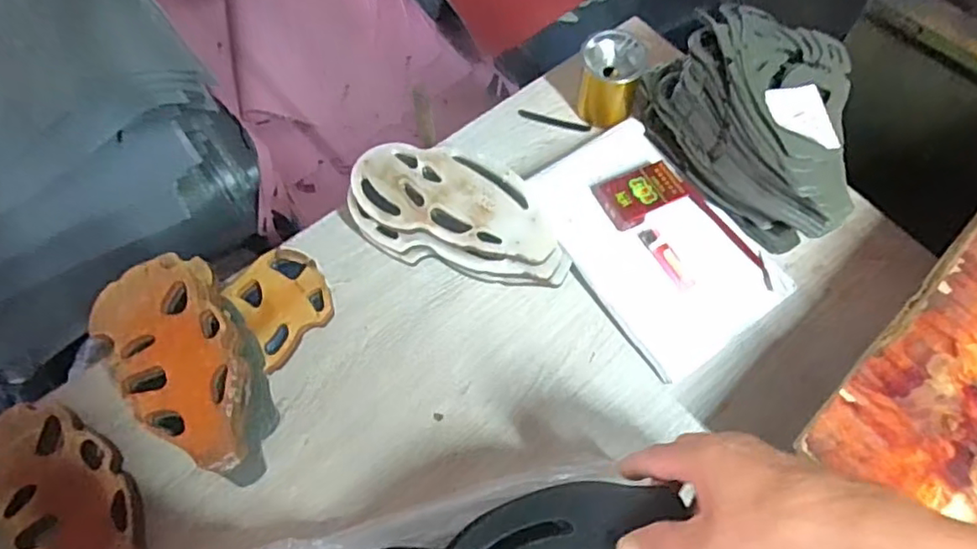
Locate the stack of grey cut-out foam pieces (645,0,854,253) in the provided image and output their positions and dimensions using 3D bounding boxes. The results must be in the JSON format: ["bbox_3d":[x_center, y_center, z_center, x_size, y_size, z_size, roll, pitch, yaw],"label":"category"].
[{"bbox_3d":[0.301,-0.171,0.667,0.164,0.153,0.273,-33,69,-14],"label":"stack of grey cut-out foam pieces"}]

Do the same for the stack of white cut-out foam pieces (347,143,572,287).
[{"bbox_3d":[-0.026,-0.067,0.673,0.247,0.070,0.122,17,66,8],"label":"stack of white cut-out foam pieces"}]

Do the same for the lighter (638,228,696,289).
[{"bbox_3d":[0.198,-0.019,0.674,0.021,0.008,0.079,-30,68,-12],"label":"lighter"}]

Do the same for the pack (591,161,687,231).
[{"bbox_3d":[0.176,-0.094,0.701,0.094,0.018,0.063,-21,66,-9],"label":"pack"}]

